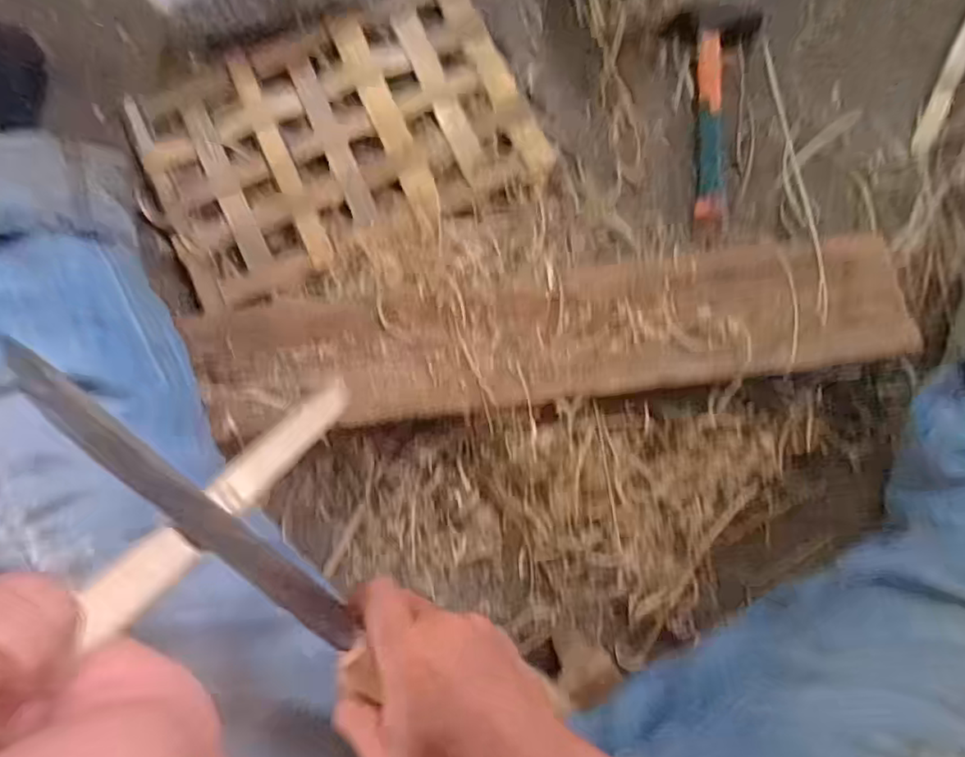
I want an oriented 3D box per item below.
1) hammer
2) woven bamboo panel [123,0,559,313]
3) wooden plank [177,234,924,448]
[{"bbox_3d":[0.216,-0.257,0.588,0.083,0.021,0.205,5,82,-1],"label":"hammer"},{"bbox_3d":[-0.134,-0.223,0.575,0.338,0.022,0.225,-25,84,-5],"label":"woven bamboo panel"},{"bbox_3d":[0.060,-0.037,0.530,0.617,0.037,0.119,-8,81,-1],"label":"wooden plank"}]

